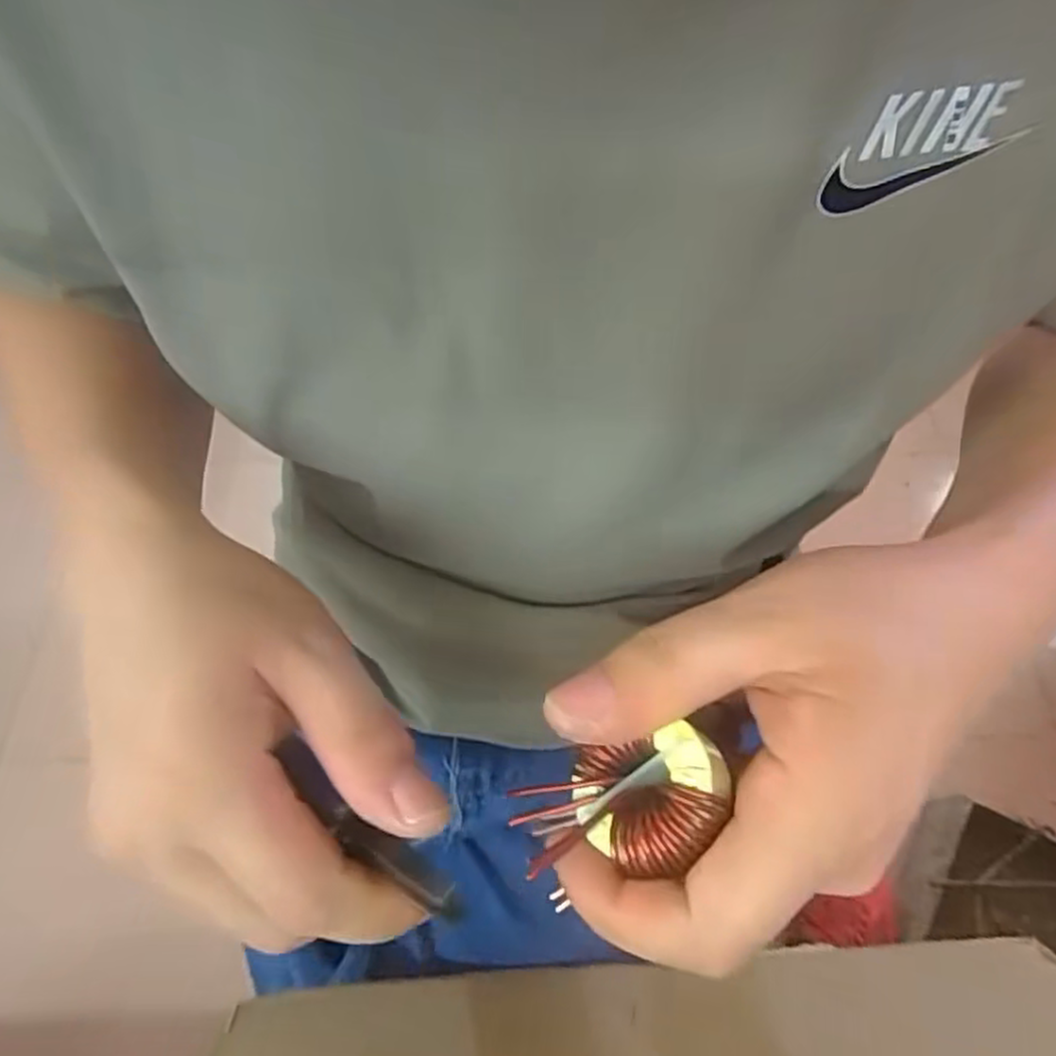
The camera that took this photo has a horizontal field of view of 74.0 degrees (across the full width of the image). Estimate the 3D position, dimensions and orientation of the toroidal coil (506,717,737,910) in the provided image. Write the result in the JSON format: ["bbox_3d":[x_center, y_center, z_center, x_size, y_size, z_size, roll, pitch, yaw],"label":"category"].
[{"bbox_3d":[0.027,0.074,0.181,0.056,0.021,0.031,-28,47,17],"label":"toroidal coil"}]

